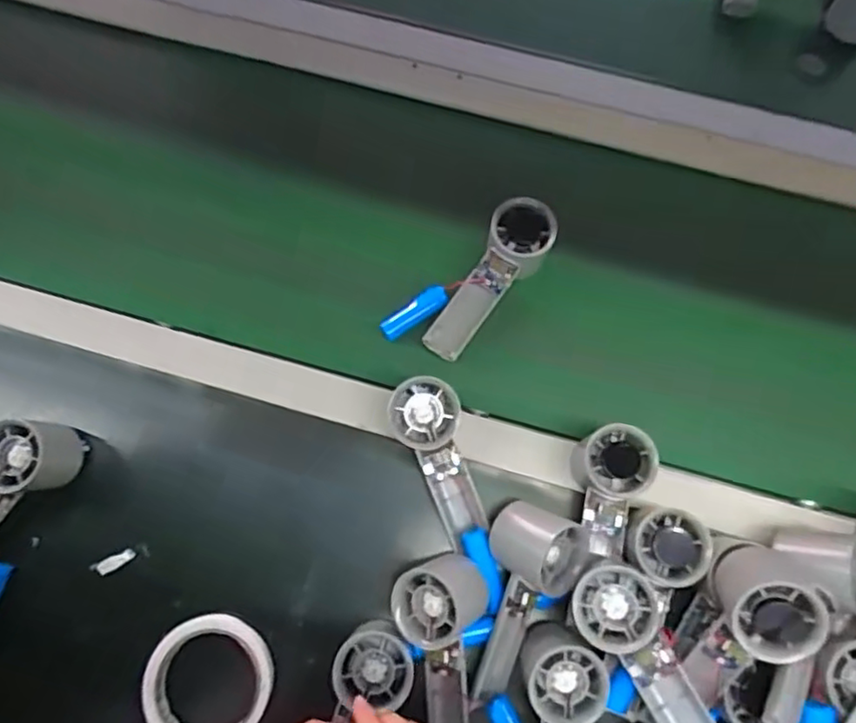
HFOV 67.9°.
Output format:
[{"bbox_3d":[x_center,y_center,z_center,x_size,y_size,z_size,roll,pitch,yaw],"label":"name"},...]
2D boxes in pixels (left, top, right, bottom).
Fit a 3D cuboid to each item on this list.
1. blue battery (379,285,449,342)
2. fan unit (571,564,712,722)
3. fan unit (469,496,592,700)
[{"bbox_3d":[-0.012,-0.044,0.579,0.067,0.021,0.020,-34,75,-8],"label":"blue battery"},{"bbox_3d":[0.161,0.216,0.442,0.052,0.043,0.158,-32,75,-8],"label":"fan unit"},{"bbox_3d":[0.089,0.149,0.508,0.068,0.052,0.061,10,85,38],"label":"fan unit"}]

